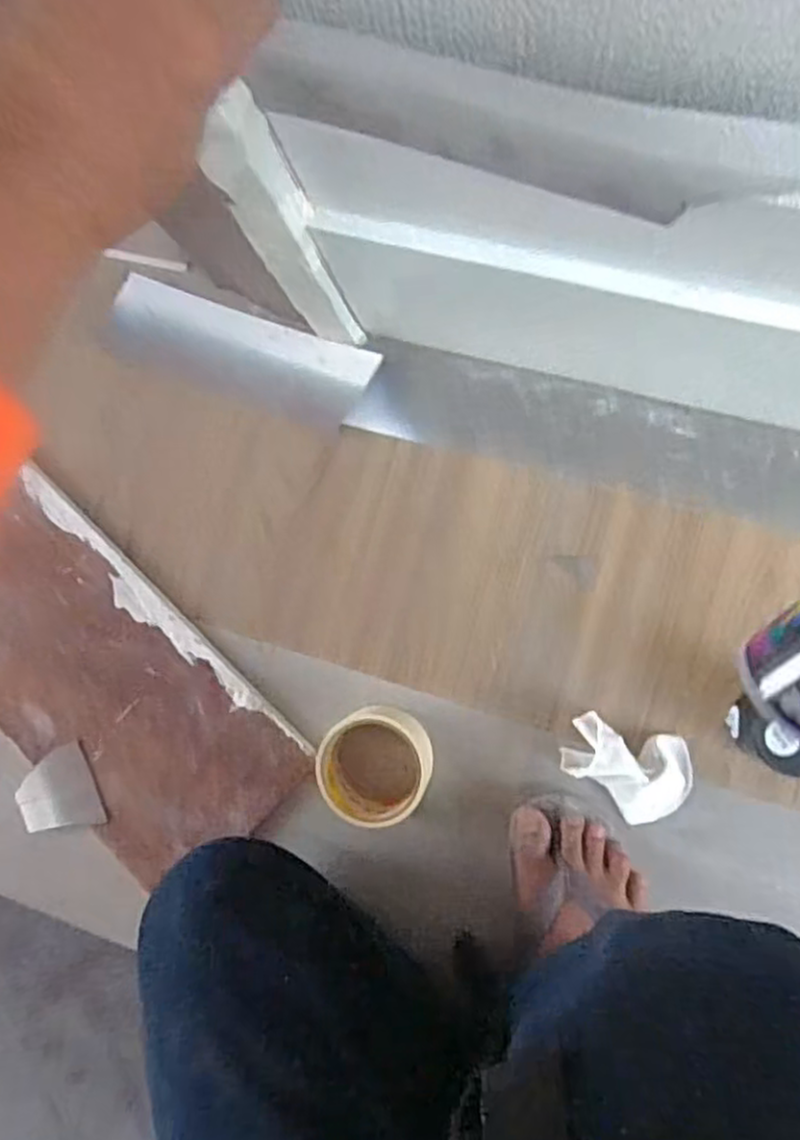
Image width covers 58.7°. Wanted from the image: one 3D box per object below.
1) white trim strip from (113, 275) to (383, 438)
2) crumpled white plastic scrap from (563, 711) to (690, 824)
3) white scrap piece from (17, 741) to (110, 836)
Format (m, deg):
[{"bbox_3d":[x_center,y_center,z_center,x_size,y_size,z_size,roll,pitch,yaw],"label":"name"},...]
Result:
[{"bbox_3d":[-0.146,-0.195,0.641,0.245,0.009,0.075,20,91,8],"label":"white trim strip"},{"bbox_3d":[0.185,0.157,0.574,0.101,0.037,0.079,35,93,8],"label":"crumpled white plastic scrap"},{"bbox_3d":[-0.311,0.203,0.645,0.076,0.006,0.072,-21,86,7],"label":"white scrap piece"}]

